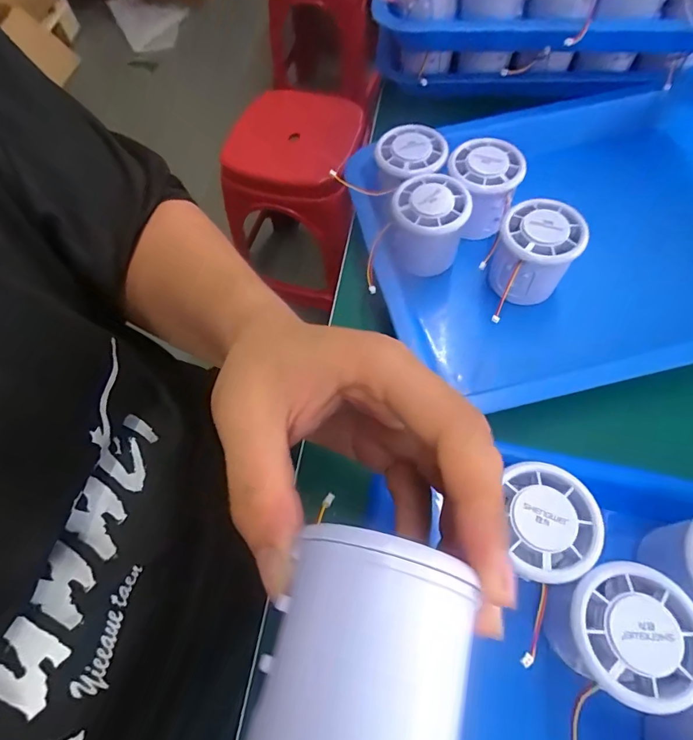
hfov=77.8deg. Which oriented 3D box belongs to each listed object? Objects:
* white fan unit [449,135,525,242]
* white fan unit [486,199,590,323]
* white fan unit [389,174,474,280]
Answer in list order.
[{"bbox_3d":[0.106,-0.143,0.345,0.049,0.056,0.055,-38,68,-14],"label":"white fan unit"},{"bbox_3d":[0.135,-0.083,0.315,0.058,0.058,0.056,-13,64,-3],"label":"white fan unit"},{"bbox_3d":[0.063,-0.109,0.334,0.057,0.056,0.062,23,68,13],"label":"white fan unit"}]

